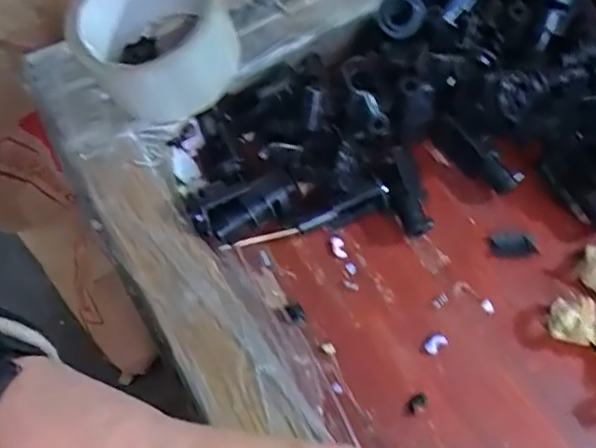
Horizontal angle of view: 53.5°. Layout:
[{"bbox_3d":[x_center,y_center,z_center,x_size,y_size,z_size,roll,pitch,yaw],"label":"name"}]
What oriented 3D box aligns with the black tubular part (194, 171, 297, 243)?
[{"bbox_3d":[-0.028,-0.008,0.335,0.059,0.022,0.022,-24,61,-11],"label":"black tubular part"}]

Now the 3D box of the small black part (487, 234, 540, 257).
[{"bbox_3d":[0.122,0.012,0.336,0.025,0.004,0.013,2,60,4],"label":"small black part"}]

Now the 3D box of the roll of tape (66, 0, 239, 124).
[{"bbox_3d":[-0.086,-0.116,0.356,0.097,0.061,0.087,-23,61,-10],"label":"roll of tape"}]

